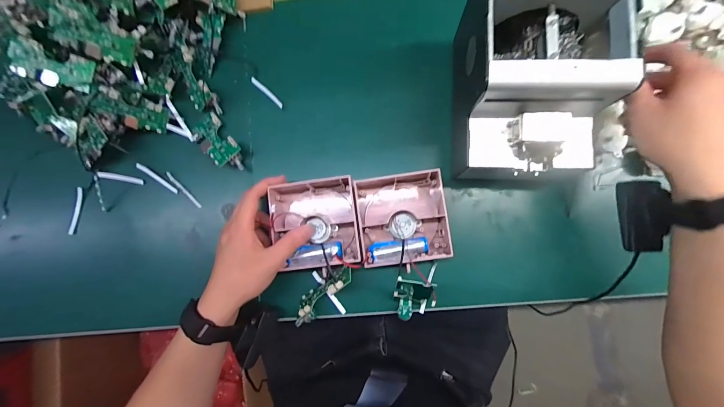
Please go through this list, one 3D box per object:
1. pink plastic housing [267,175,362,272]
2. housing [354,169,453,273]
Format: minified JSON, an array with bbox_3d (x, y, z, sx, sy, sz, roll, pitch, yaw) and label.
[{"bbox_3d":[-0.057,0.024,0.397,0.103,0.055,0.106,-9,83,4],"label":"pink plastic housing"},{"bbox_3d":[0.051,0.017,0.388,0.105,0.043,0.104,-8,83,4],"label":"housing"}]

